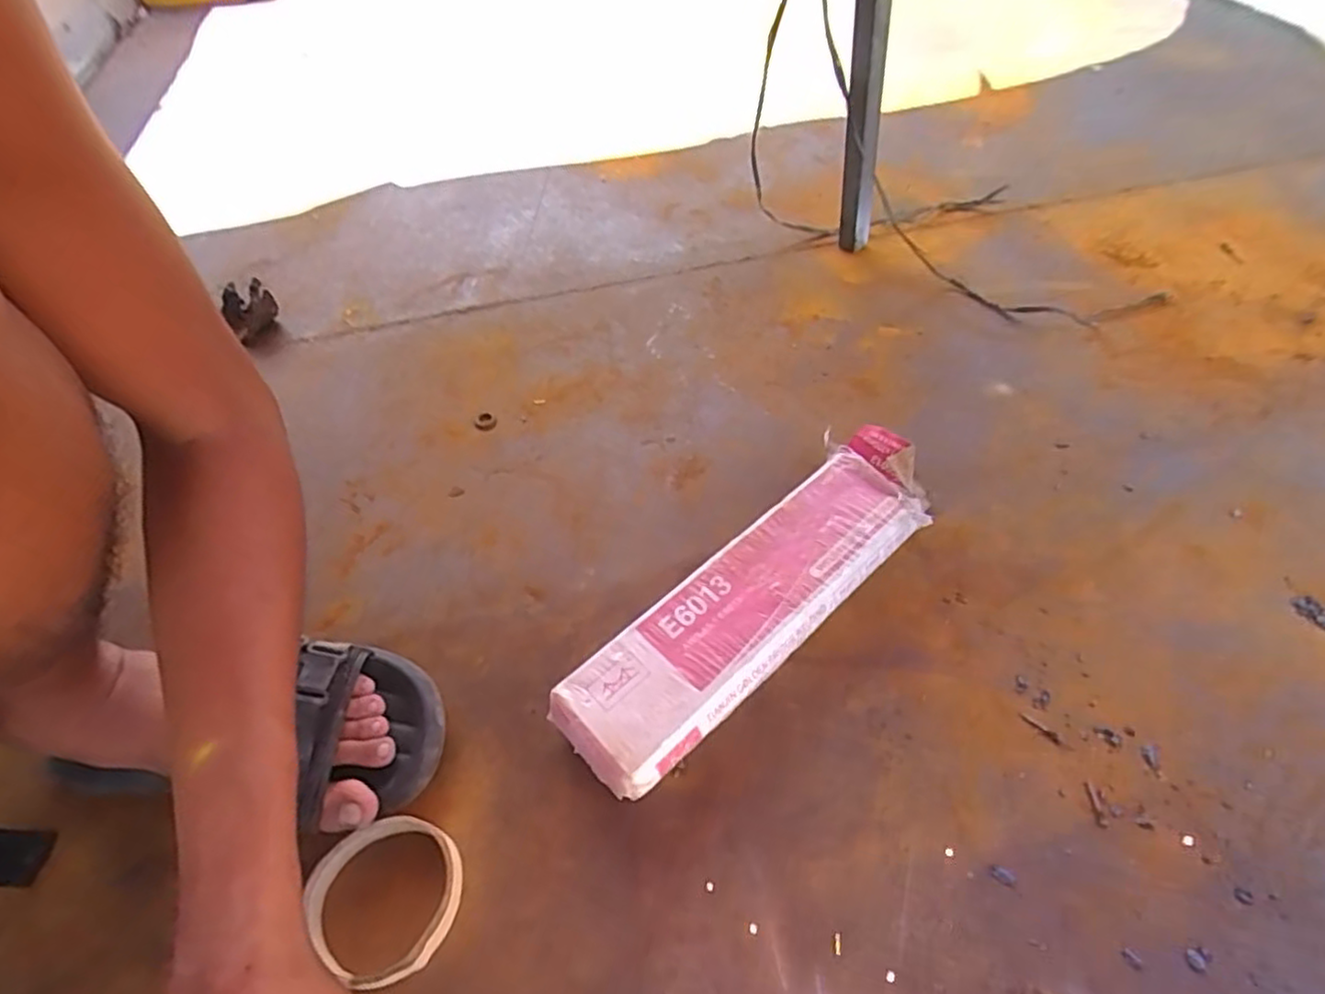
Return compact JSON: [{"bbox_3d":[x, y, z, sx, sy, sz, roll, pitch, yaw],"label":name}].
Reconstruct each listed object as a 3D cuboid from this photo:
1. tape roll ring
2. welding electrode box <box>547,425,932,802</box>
[{"bbox_3d":[-0.165,0.239,0.405,0.091,0.017,0.085,-2,50,3],"label":"tape roll ring"},{"bbox_3d":[0.074,0.072,0.499,0.333,0.042,0.089,-38,57,-24],"label":"welding electrode box"}]

